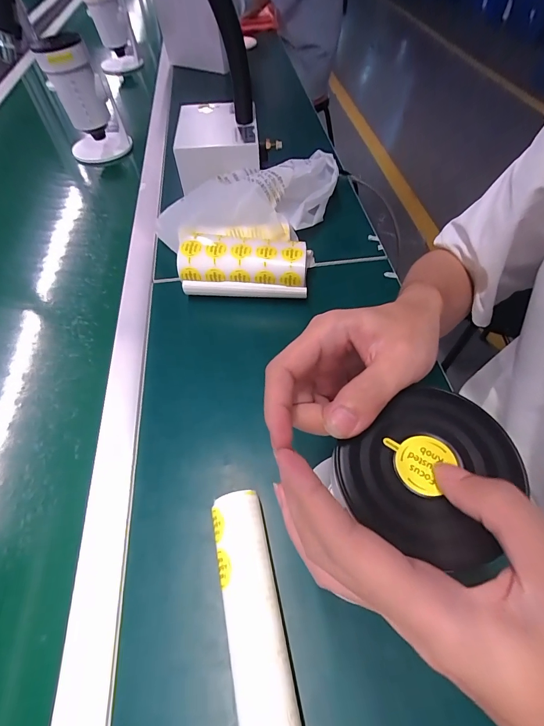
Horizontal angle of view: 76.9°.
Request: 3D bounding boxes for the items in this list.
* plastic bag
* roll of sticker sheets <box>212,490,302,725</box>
[{"bbox_3d":[-0.028,-0.238,0.506,0.292,0.076,0.131,-18,57,-10],"label":"plastic bag"},{"bbox_3d":[-0.015,0.186,0.263,0.040,0.041,0.160,-11,56,-6],"label":"roll of sticker sheets"}]

